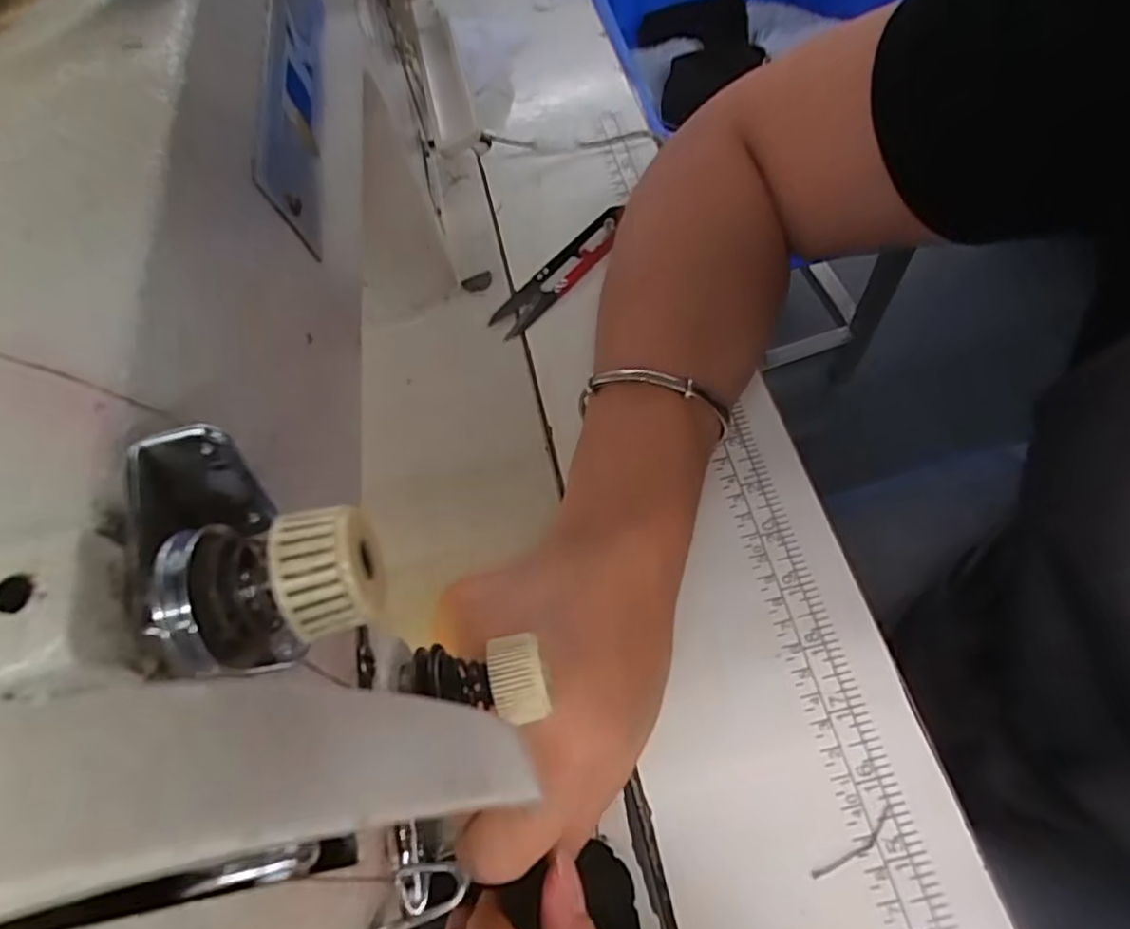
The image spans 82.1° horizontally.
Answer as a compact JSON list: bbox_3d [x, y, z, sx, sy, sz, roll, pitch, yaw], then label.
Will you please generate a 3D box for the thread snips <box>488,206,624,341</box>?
[{"bbox_3d":[-0.001,-0.110,0.366,0.022,0.012,0.100,39,73,23],"label":"thread snips"}]

